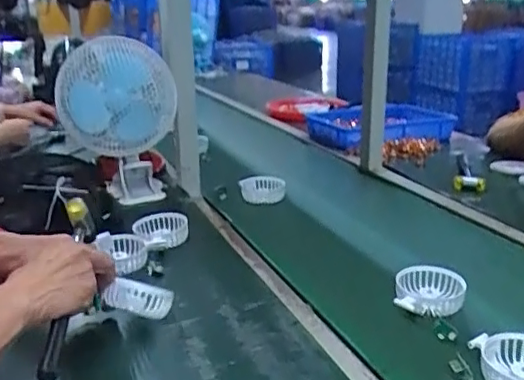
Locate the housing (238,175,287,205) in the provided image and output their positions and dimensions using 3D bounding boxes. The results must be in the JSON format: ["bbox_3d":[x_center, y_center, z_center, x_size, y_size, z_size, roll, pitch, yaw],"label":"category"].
[{"bbox_3d":[0.000,0.001,1.187,0.093,0.051,0.051,-9,21,-21],"label":"housing"}]

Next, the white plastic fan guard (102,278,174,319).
[{"bbox_3d":[-0.158,0.136,0.719,0.092,0.040,0.031,19,7,-32],"label":"white plastic fan guard"}]

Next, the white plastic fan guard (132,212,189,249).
[{"bbox_3d":[-0.169,0.069,0.960,0.089,0.038,0.112,-9,21,-18],"label":"white plastic fan guard"}]

